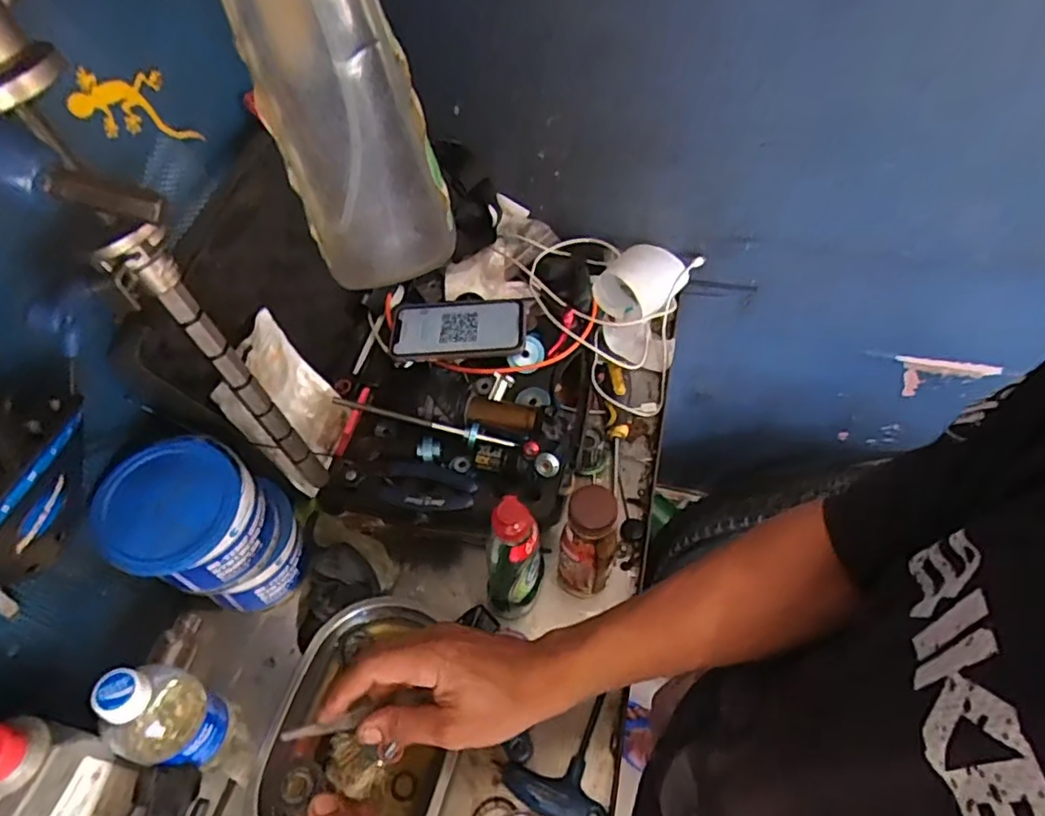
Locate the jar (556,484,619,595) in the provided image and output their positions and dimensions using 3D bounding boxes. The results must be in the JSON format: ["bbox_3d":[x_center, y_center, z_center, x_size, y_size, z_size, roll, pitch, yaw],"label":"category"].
[{"bbox_3d":[0.058,0.124,0.554,0.048,0.149,0.040,15,55,11],"label":"jar"}]

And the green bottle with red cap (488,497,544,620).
[{"bbox_3d":[-0.005,0.135,0.543,0.044,0.155,0.053,7,54,5],"label":"green bottle with red cap"}]

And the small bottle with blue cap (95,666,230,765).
[{"bbox_3d":[-0.270,0.234,0.471,0.067,0.165,0.059,7,54,5],"label":"small bottle with blue cap"}]

